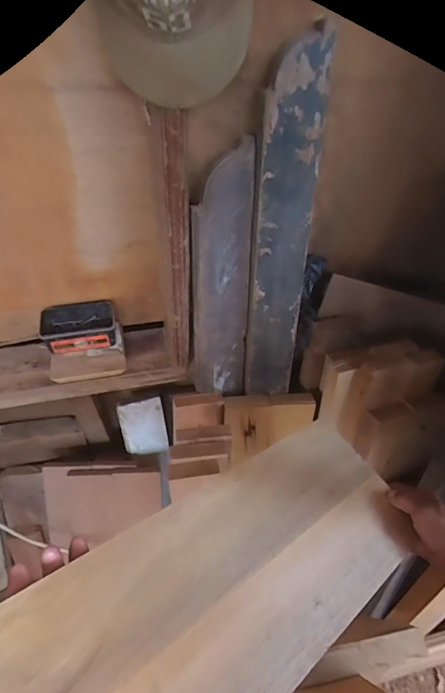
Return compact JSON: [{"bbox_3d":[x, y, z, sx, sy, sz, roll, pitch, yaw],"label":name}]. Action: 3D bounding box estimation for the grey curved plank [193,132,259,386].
[{"bbox_3d":[0.000,-0.103,0.750,0.104,0.481,0.023,0,36,-3],"label":"grey curved plank"}]

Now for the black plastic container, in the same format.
[{"bbox_3d":[-0.290,-0.040,0.817,0.144,0.051,0.085,-9,50,-11],"label":"black plastic container"}]

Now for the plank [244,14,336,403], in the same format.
[{"bbox_3d":[0.098,-0.153,0.700,0.099,0.612,0.017,-2,38,-1],"label":"plank"}]

